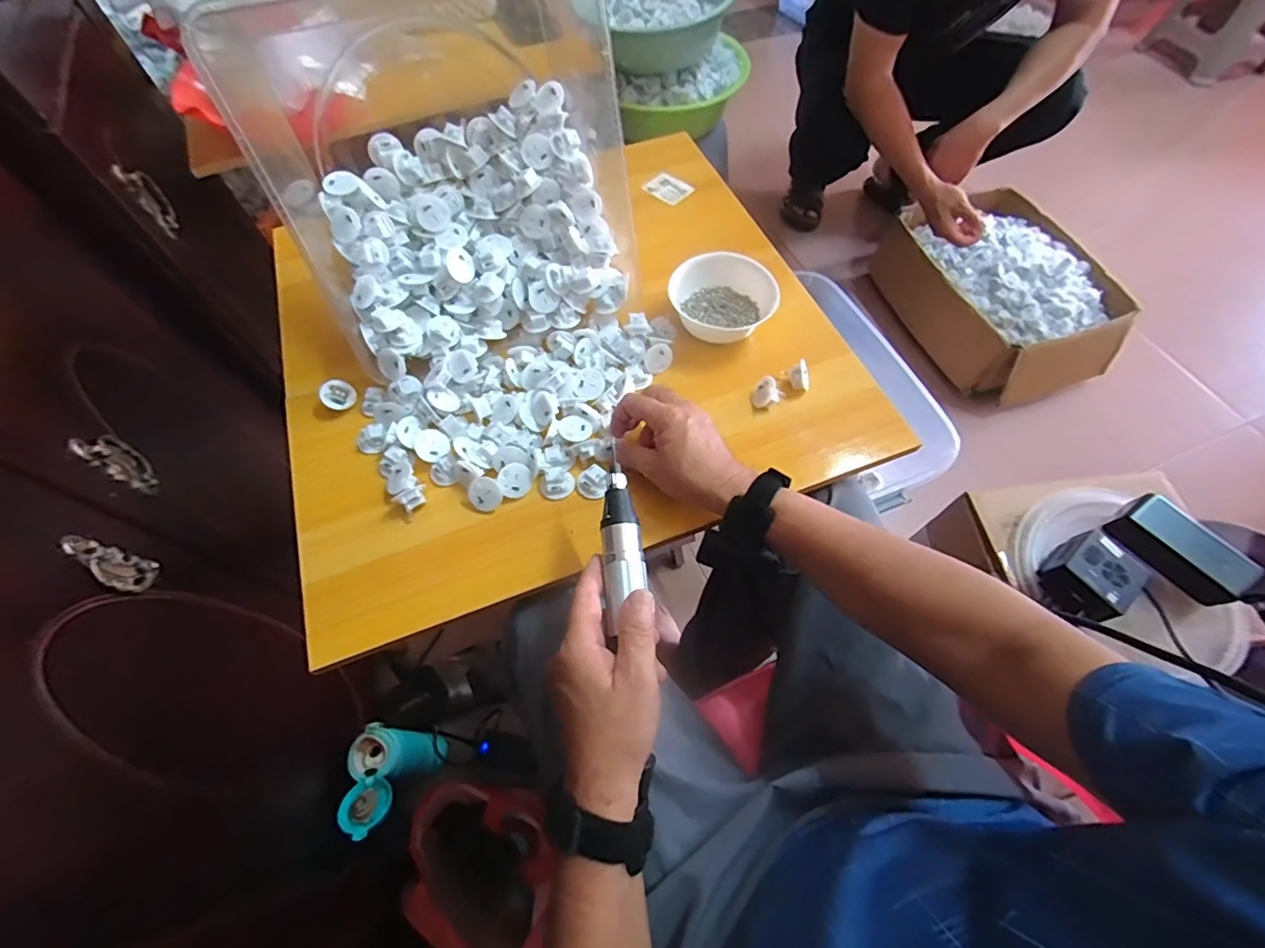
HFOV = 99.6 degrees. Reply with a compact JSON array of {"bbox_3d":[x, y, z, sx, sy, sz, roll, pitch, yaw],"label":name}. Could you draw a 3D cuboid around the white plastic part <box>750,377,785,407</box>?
[{"bbox_3d":[0.140,-0.083,0.553,0.030,0.029,0.025,16,63,10],"label":"white plastic part"}]

